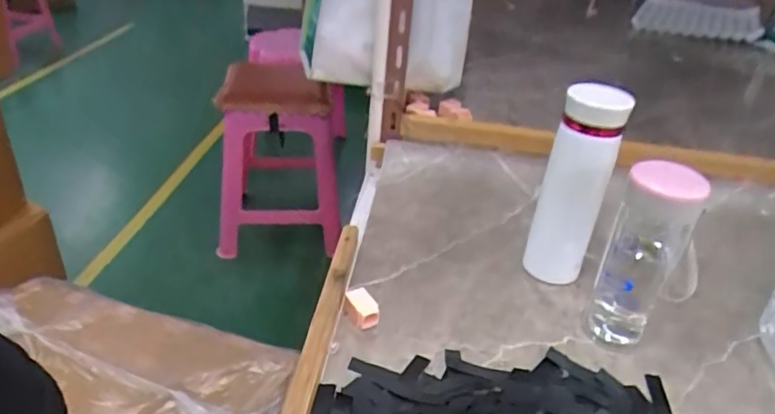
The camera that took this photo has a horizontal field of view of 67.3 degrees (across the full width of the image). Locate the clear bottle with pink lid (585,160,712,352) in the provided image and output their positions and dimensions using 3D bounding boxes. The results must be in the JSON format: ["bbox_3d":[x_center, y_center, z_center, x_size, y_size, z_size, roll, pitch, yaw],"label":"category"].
[{"bbox_3d":[0.250,0.051,0.561,0.078,0.185,0.057,19,35,24],"label":"clear bottle with pink lid"}]

